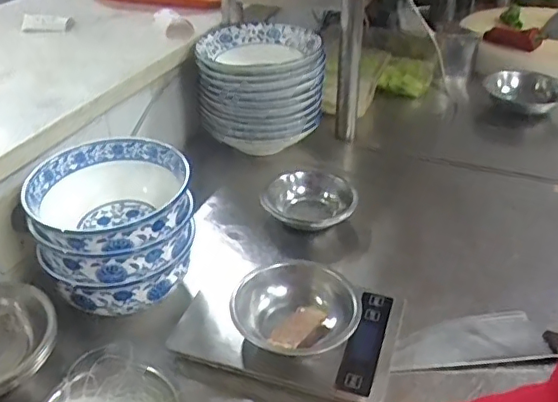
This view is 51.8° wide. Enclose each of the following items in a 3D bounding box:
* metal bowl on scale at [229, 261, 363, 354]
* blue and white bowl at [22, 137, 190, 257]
[{"bbox_3d":[0.018,0.122,0.612,0.134,0.053,0.116,-11,38,-11],"label":"metal bowl on scale"},{"bbox_3d":[-0.182,0.008,0.638,0.163,0.086,0.167,-1,38,1],"label":"blue and white bowl"}]

